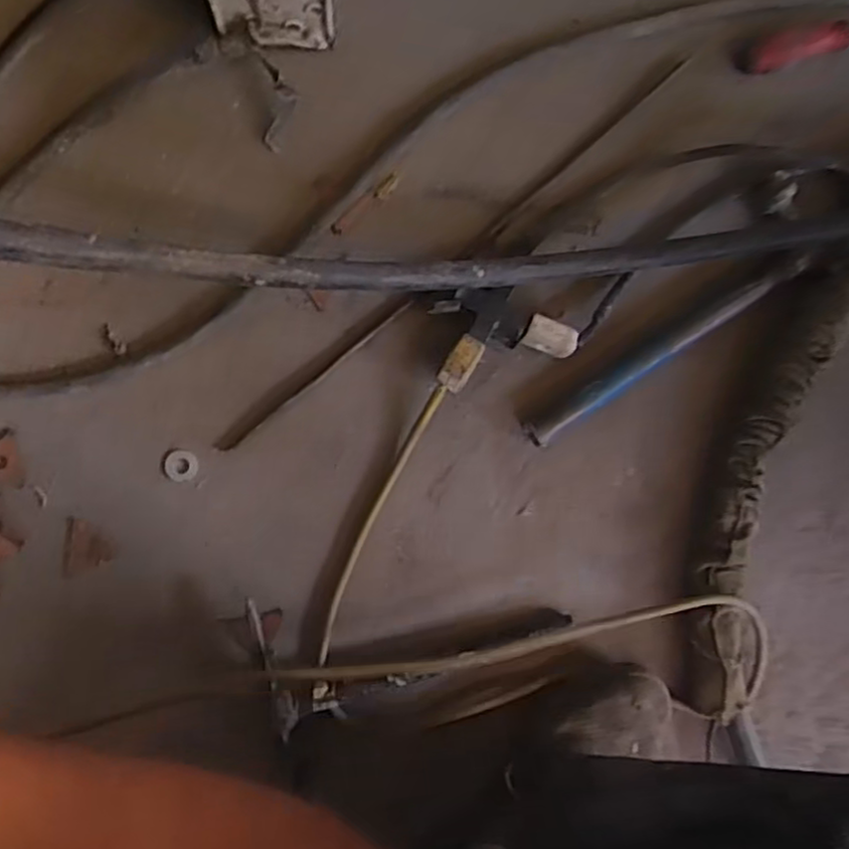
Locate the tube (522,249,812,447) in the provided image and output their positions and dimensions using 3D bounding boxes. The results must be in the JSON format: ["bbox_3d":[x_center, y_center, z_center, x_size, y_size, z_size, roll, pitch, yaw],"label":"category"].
[{"bbox_3d":[0.195,-0.066,0.588,0.266,0.019,0.028,-34,94,-7],"label":"tube"}]

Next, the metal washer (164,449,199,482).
[{"bbox_3d":[-0.182,0.031,0.551,0.024,0.004,0.024,0,90,-9],"label":"metal washer"}]

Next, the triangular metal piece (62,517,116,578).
[{"bbox_3d":[-0.248,0.092,0.545,0.036,0.004,0.041,6,89,-8],"label":"triangular metal piece"}]

